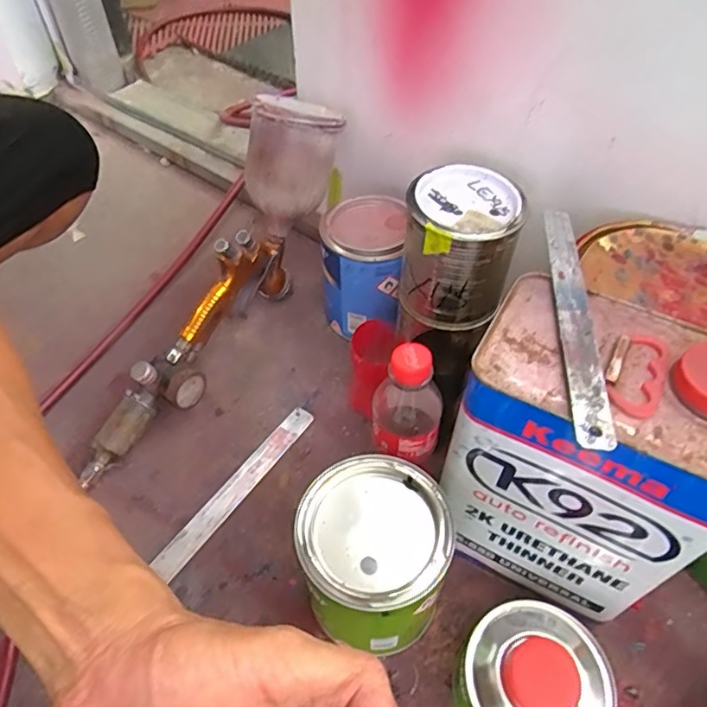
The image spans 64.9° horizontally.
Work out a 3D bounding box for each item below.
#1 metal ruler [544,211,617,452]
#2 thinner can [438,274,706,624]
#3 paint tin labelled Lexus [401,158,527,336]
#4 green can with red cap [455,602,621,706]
[{"bbox_3d":[0.137,-0.029,0.346,0.020,0.008,0.192,5,49,5],"label":"metal ruler"},{"bbox_3d":[0.157,0.073,0.397,0.180,0.217,0.106,25,55,19],"label":"thinner can"},{"bbox_3d":[0.096,-0.095,0.508,0.099,0.112,0.100,21,54,17],"label":"paint tin labelled Lexus"},{"bbox_3d":[0.129,0.240,0.403,0.109,0.084,0.100,0,50,0],"label":"green can with red cap"}]

